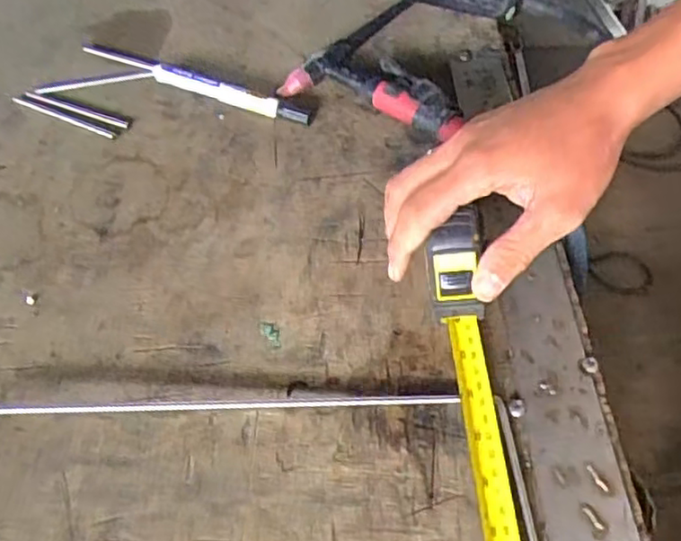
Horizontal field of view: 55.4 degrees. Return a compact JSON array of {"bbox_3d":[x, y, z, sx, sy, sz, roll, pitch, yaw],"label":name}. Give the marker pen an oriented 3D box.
[{"bbox_3d":[-0.088,-0.144,0.522,0.141,0.017,0.018,19,56,13],"label":"marker pen"}]

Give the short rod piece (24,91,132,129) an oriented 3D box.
[{"bbox_3d":[-0.212,-0.130,0.519,0.096,0.004,0.008,19,56,13],"label":"short rod piece"}]

